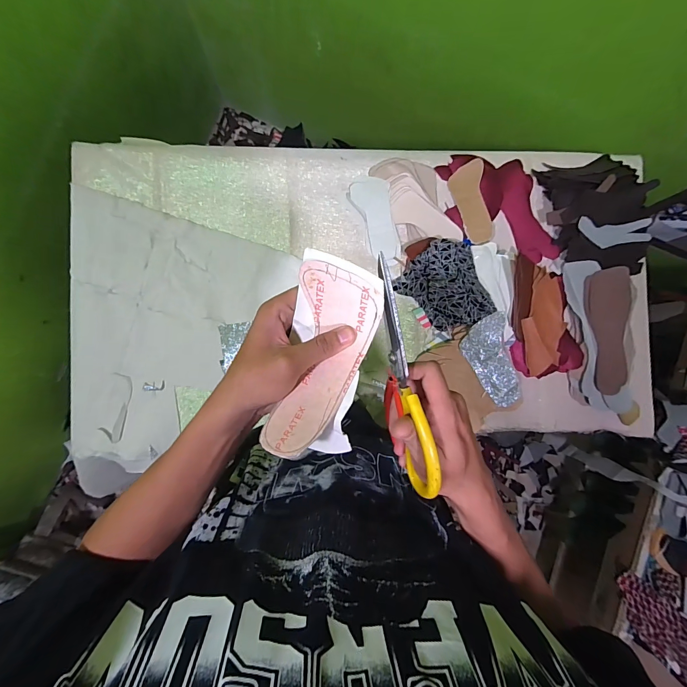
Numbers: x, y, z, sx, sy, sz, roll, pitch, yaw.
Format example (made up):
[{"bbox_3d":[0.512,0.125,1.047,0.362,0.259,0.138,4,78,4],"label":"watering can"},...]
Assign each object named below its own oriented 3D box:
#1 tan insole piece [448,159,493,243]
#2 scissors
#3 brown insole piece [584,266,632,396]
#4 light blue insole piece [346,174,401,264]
[{"bbox_3d":[0.272,-0.295,0.730,0.068,0.018,0.164,-13,91,21],"label":"tan insole piece"},{"bbox_3d":[0.048,0.033,0.291,0.024,0.044,0.200,-11,92,-5],"label":"scissors"},{"bbox_3d":[0.553,-0.026,0.719,0.099,0.013,0.255,0,91,-1],"label":"brown insole piece"},{"bbox_3d":[0.068,-0.258,0.729,0.082,0.007,0.190,-12,90,6],"label":"light blue insole piece"}]

